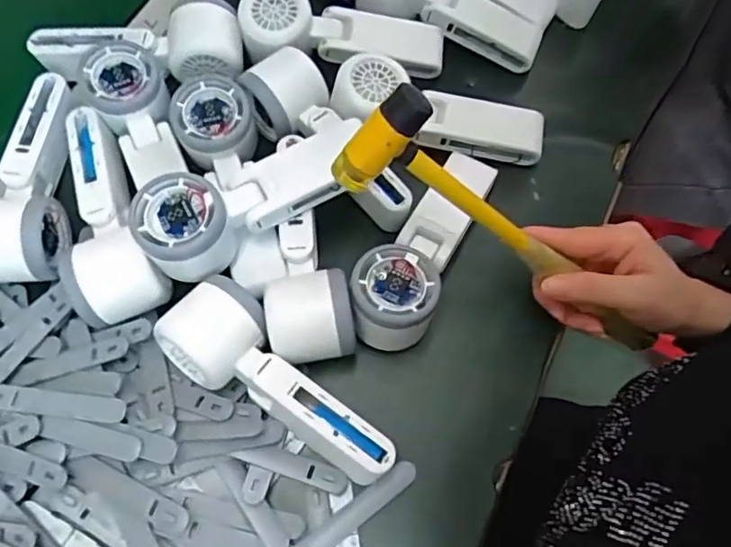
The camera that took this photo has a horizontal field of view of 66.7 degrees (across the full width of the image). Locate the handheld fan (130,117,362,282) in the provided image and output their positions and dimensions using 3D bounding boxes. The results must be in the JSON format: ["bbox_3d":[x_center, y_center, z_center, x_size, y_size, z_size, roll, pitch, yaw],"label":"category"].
[{"bbox_3d":[-0.072,-0.053,0.377,0.158,0.053,0.056,-31,71,-12],"label":"handheld fan"}]

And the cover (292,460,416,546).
[{"bbox_3d":[-0.007,0.151,0.347,0.093,0.008,0.017,-34,72,-13],"label":"cover"}]

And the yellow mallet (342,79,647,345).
[{"bbox_3d":[0.103,-0.020,0.349,0.265,0.059,0.034,28,66,-25],"label":"yellow mallet"}]

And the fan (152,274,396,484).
[{"bbox_3d":[-0.054,0.072,0.355,0.163,0.054,0.059,34,72,13],"label":"fan"}]

